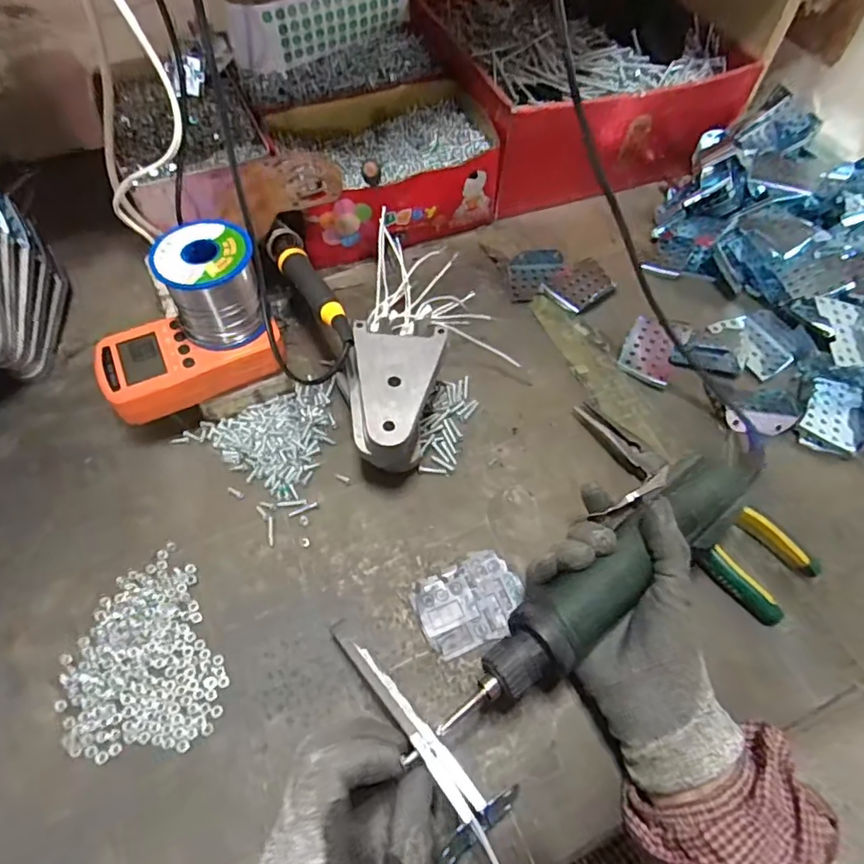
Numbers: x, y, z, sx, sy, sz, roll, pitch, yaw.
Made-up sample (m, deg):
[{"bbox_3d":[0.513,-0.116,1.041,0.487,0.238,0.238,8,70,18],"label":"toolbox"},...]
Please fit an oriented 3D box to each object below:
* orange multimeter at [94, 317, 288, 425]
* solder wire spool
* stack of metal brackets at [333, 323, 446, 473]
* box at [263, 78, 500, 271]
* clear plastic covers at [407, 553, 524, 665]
[{"bbox_3d":[-0.180,-0.058,0.422,0.126,0.026,0.071,-21,61,-14],"label":"orange multimeter"},{"bbox_3d":[-0.158,-0.107,0.403,0.061,0.066,0.054,-21,61,-14],"label":"solder wire spool"},{"bbox_3d":[-0.035,-0.019,0.423,0.074,0.071,0.109,10,58,4],"label":"stack of metal brackets"},{"bbox_3d":[-0.048,-0.269,0.576,0.206,0.079,0.151,-20,61,-14],"label":"box"},{"bbox_3d":[0.026,0.116,0.381,0.071,0.005,0.055,-19,61,-13],"label":"clear plastic covers"}]

